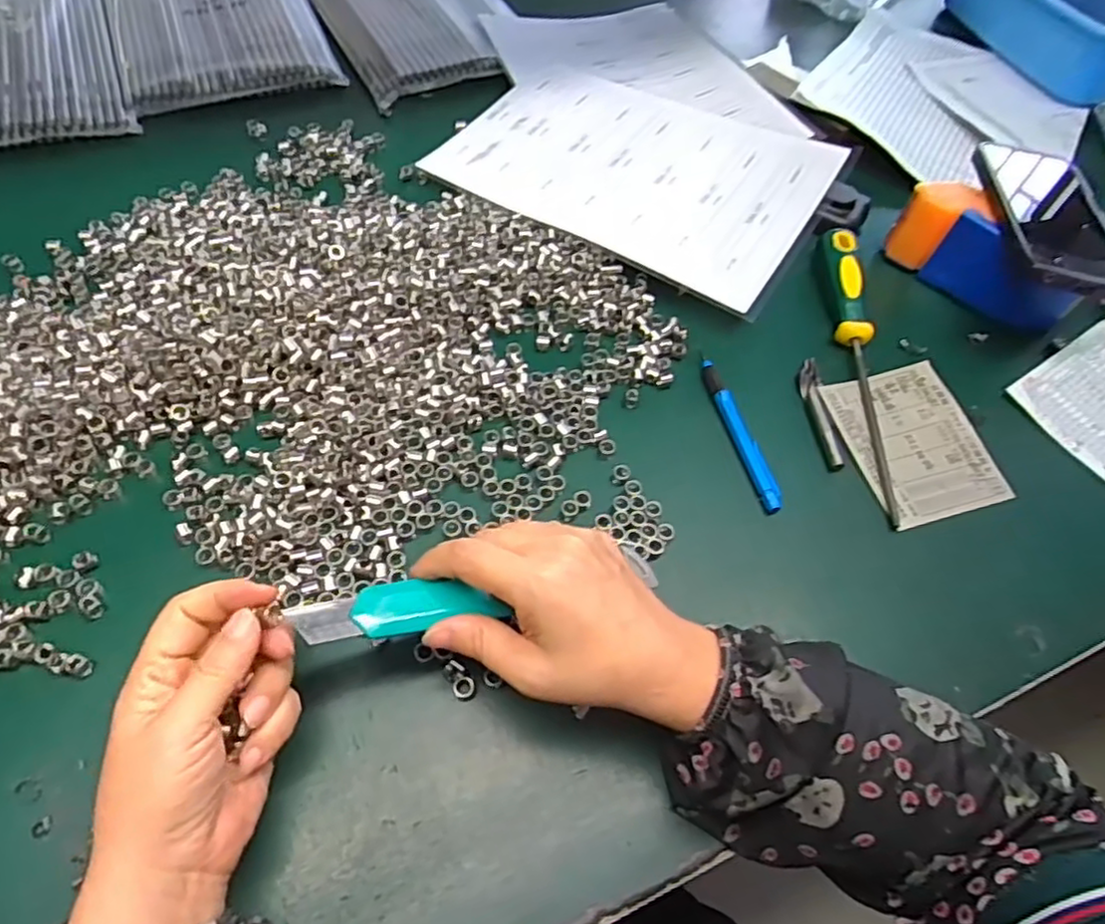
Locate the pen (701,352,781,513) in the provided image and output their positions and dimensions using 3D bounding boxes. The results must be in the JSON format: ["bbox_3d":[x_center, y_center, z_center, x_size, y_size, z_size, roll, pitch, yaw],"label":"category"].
[{"bbox_3d":[0.120,-0.022,0.432,0.010,0.010,0.118,-11,60,-10],"label":"pen"}]

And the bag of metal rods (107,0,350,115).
[{"bbox_3d":[-0.338,-0.457,0.663,0.180,0.015,0.318,-19,62,-15],"label":"bag of metal rods"}]

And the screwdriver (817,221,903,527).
[{"bbox_3d":[0.212,-0.074,0.459,0.023,0.022,0.241,5,59,-1],"label":"screwdriver"}]

